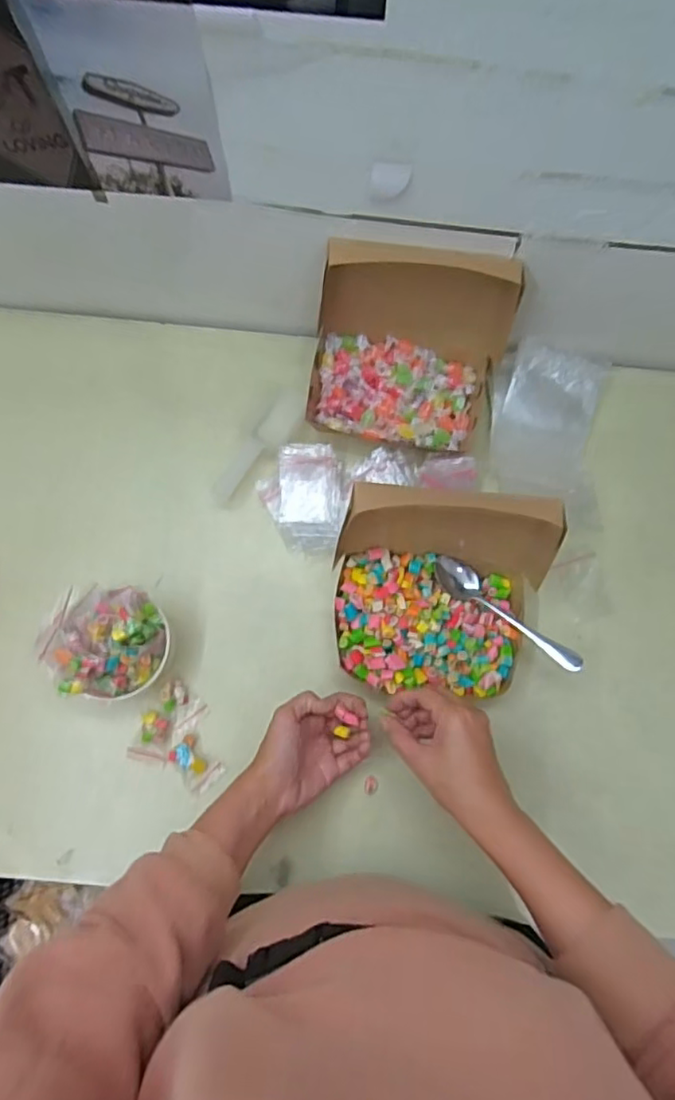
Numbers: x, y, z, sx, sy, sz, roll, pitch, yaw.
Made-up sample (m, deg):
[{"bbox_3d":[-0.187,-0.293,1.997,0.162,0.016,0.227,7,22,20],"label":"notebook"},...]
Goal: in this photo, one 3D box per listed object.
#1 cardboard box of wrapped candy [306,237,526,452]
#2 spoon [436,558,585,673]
[{"bbox_3d":[0.072,-0.202,0.615,0.196,0.137,0.160,6,78,2],"label":"cardboard box of wrapped candy"},{"bbox_3d":[0.164,0.060,0.595,0.162,0.037,0.030,36,80,6],"label":"spoon"}]

